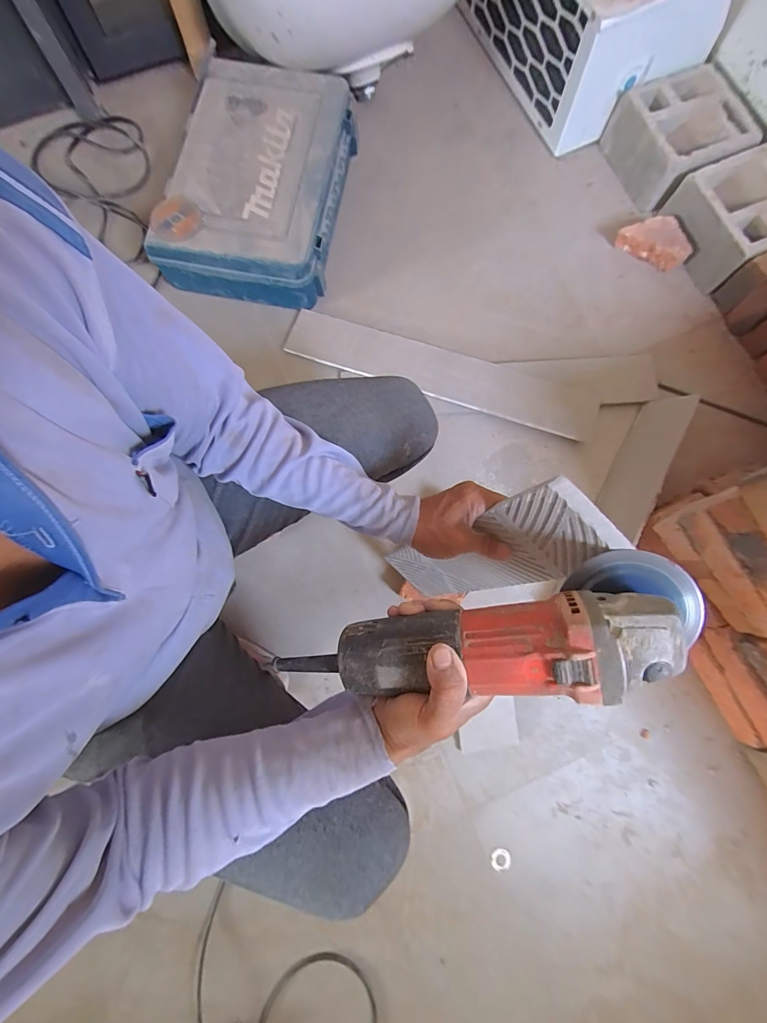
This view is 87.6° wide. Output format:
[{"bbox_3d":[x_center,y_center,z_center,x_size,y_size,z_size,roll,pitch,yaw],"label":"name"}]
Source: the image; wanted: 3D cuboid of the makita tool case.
[{"bbox_3d":[-0.232,-0.621,0.767,0.288,0.117,0.398,10,80,2],"label":"makita tool case"}]

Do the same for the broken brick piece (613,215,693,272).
[{"bbox_3d":[0.557,-0.556,0.821,0.140,0.054,0.068,32,81,7],"label":"broken brick piece"}]

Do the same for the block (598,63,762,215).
[{"bbox_3d":[0.612,-0.778,0.840,0.218,0.107,0.221,-25,79,-4],"label":"block"}]

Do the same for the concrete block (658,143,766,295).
[{"bbox_3d":[0.711,-0.585,0.801,0.213,0.099,0.207,-23,79,-4],"label":"concrete block"}]

